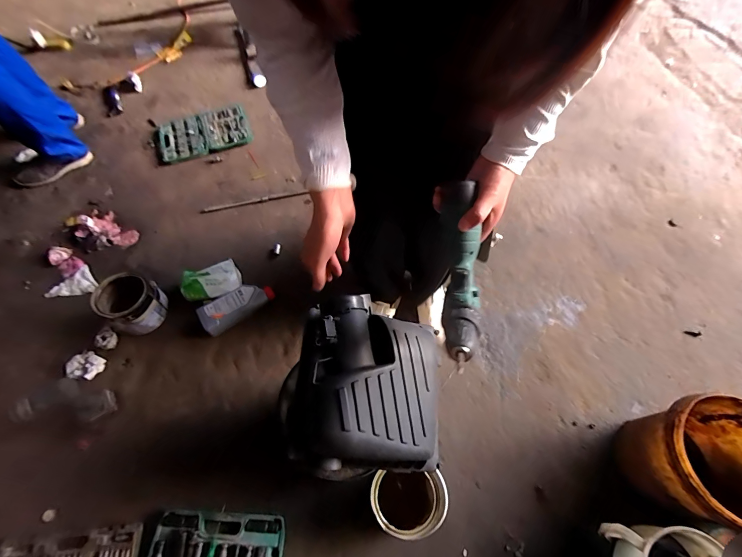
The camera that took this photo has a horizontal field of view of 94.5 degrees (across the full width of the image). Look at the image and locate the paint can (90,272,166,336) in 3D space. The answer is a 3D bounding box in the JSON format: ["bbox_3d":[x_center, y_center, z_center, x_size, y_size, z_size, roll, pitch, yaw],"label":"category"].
[{"bbox_3d":[-0.760,0.074,1.085,0.164,0.149,0.160,-1,62,1],"label":"paint can"}]

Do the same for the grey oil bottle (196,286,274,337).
[{"bbox_3d":[-0.443,0.088,1.136,0.233,0.077,0.109,-35,66,-15],"label":"grey oil bottle"}]

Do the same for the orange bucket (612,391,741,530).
[{"bbox_3d":[0.793,0.441,0.849,0.268,0.284,0.253,-1,62,1],"label":"orange bucket"}]

